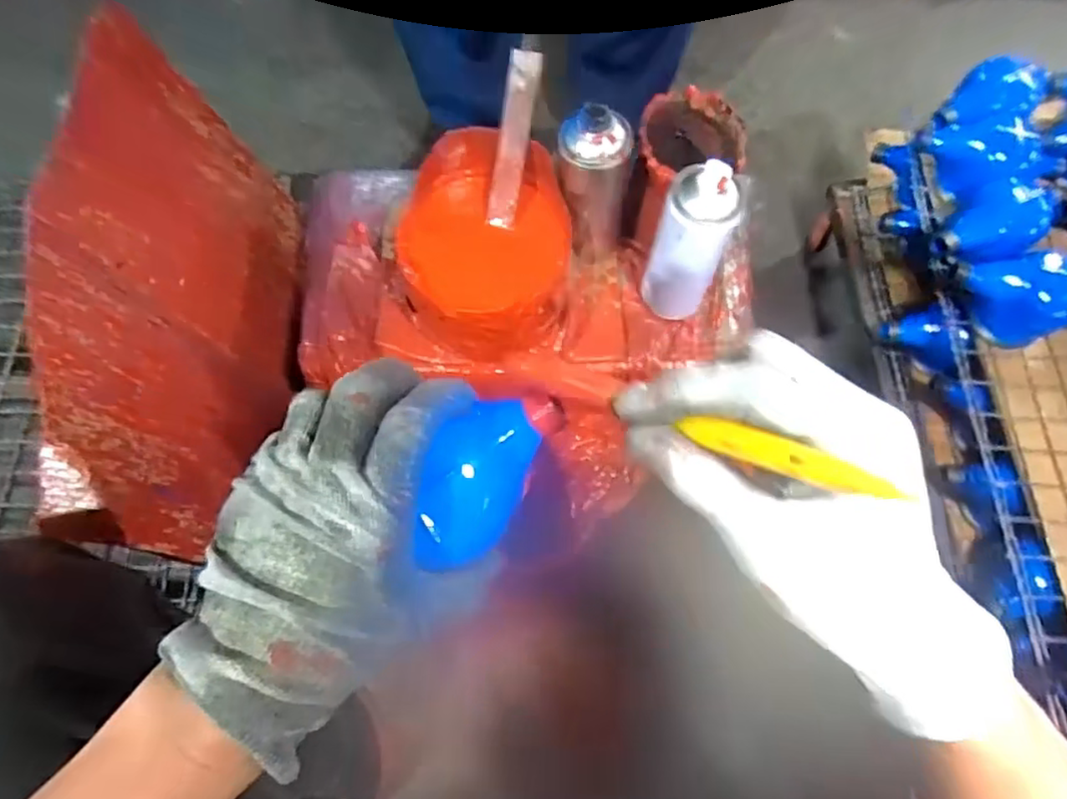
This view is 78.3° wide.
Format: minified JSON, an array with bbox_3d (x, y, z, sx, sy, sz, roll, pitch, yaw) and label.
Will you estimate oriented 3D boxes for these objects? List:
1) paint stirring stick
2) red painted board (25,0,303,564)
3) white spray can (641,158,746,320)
[{"bbox_3d":[-0.018,-0.227,0.577,0.027,0.011,0.145,12,108,4],"label":"paint stirring stick"},{"bbox_3d":[-0.308,-0.083,0.620,0.049,0.328,0.492,-17,65,5],"label":"red painted board"},{"bbox_3d":[0.140,-0.138,0.589,0.059,0.167,0.054,0,66,-1],"label":"white spray can"}]

